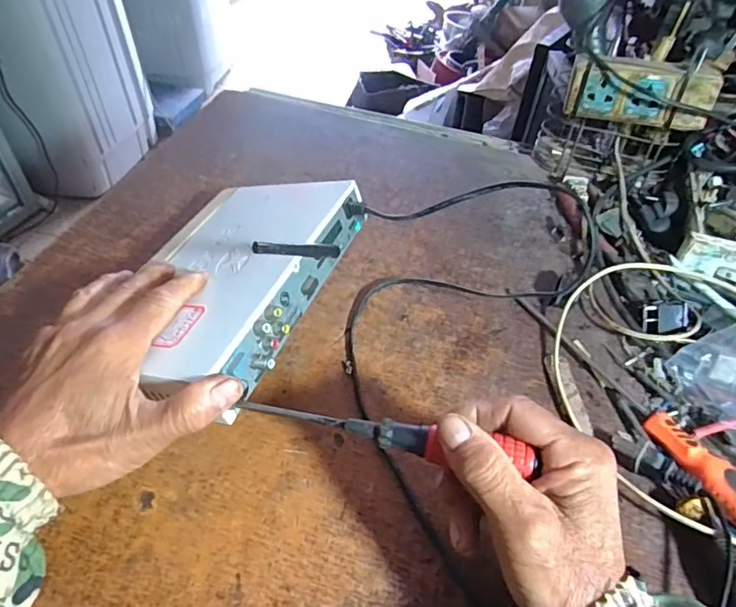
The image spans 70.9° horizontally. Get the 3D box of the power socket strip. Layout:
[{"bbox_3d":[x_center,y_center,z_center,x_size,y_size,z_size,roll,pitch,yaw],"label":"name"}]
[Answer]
[{"bbox_3d":[0.270,-0.211,0.515,0.131,0.057,0.033,16,33,13],"label":"power socket strip"}]

